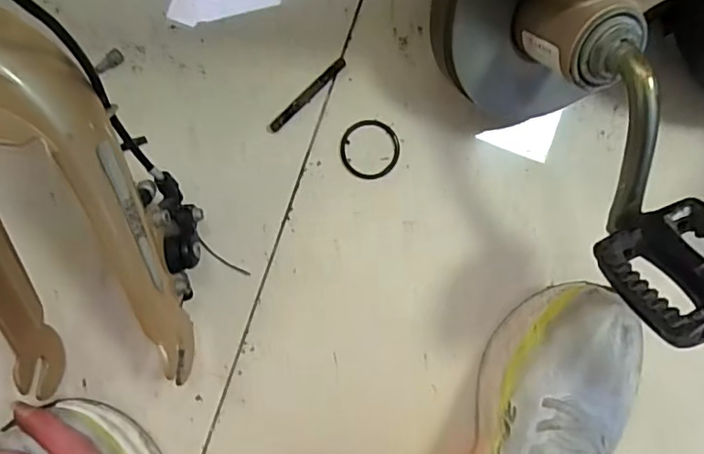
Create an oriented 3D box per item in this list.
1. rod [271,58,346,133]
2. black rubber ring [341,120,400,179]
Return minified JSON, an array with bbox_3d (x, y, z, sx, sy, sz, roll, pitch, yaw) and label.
[{"bbox_3d":[-0.032,-0.095,0.394,0.072,0.004,0.008,-45,97,-4],"label":"rod"},{"bbox_3d":[0.014,-0.057,0.403,0.044,0.004,0.043,0,92,-7],"label":"black rubber ring"}]

